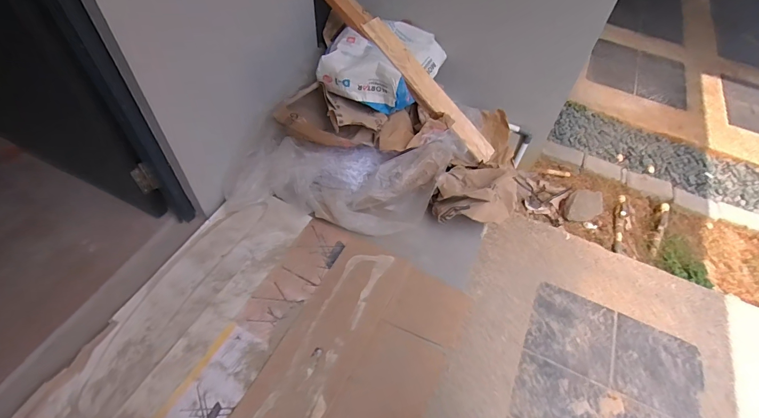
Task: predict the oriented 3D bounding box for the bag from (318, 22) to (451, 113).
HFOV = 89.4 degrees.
[{"bbox_3d":[0.009,-0.569,1.460,0.352,0.157,0.499,24,55,14],"label":"bag"}]

